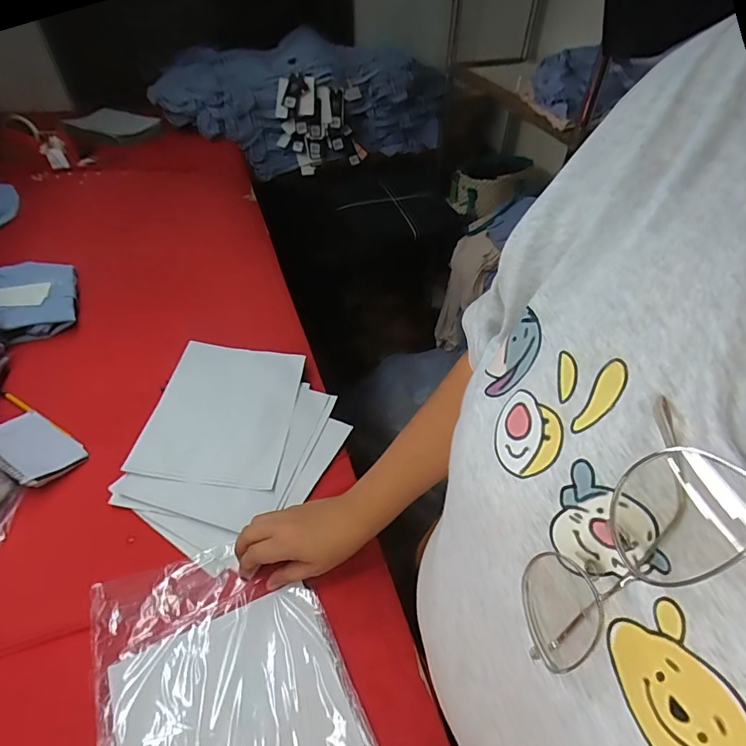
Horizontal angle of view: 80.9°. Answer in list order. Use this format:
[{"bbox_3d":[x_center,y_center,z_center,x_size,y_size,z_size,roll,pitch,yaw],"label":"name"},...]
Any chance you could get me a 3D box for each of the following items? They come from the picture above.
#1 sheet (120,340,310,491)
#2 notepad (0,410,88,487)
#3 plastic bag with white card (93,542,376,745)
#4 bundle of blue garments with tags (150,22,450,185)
[{"bbox_3d":[-0.226,0.053,0.677,0.197,0.010,0.243,12,49,-6],"label":"sheet"},{"bbox_3d":[-0.481,0.103,0.615,0.137,0.027,0.085,26,48,19],"label":"notepad"},{"bbox_3d":[-0.115,0.362,0.396,0.220,0.020,0.434,-17,49,-23],"label":"plastic bag with white card"},{"bbox_3d":[-0.239,-0.993,1.626,1.004,0.350,0.310,-22,50,-19],"label":"bundle of blue garments with tags"}]

